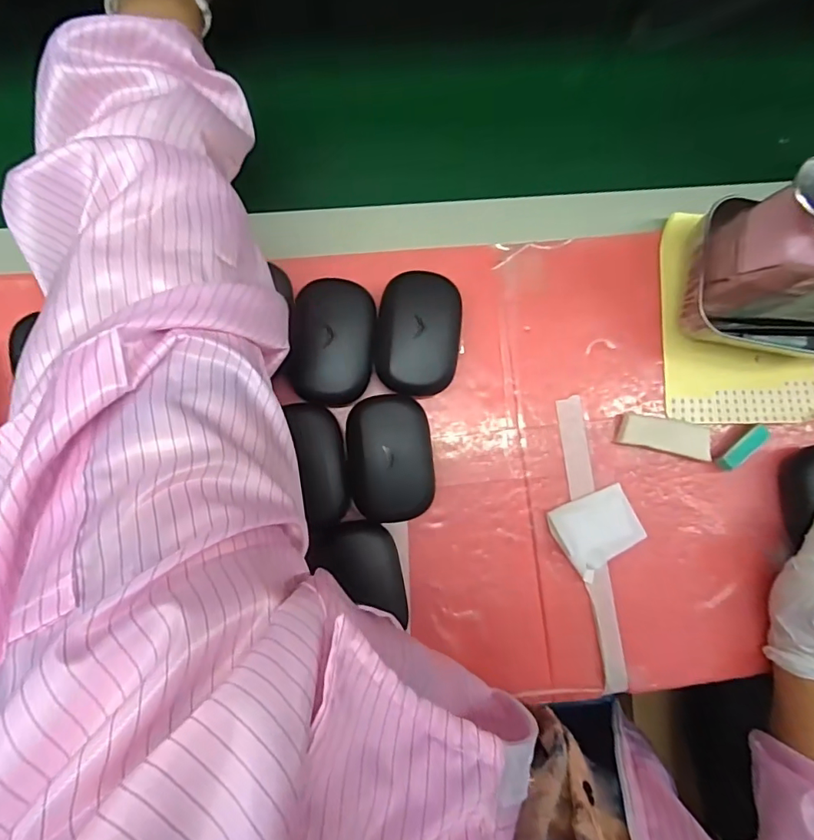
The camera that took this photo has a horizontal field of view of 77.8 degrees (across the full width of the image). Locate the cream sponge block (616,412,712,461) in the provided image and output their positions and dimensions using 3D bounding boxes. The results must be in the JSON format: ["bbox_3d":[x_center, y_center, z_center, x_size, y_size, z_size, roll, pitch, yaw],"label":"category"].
[{"bbox_3d":[0.196,0.012,0.382,0.071,0.008,0.024,12,84,-3],"label":"cream sponge block"}]

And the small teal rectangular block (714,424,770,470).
[{"bbox_3d":[0.250,0.020,0.378,0.041,0.019,0.013,-38,89,-7],"label":"small teal rectangular block"}]

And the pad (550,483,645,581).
[{"bbox_3d":[0.142,0.081,0.373,0.064,0.007,0.054,-26,87,-6],"label":"pad"}]

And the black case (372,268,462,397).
[{"bbox_3d":[0.008,-0.060,0.360,0.059,0.035,0.082,6,84,-4],"label":"black case"}]

